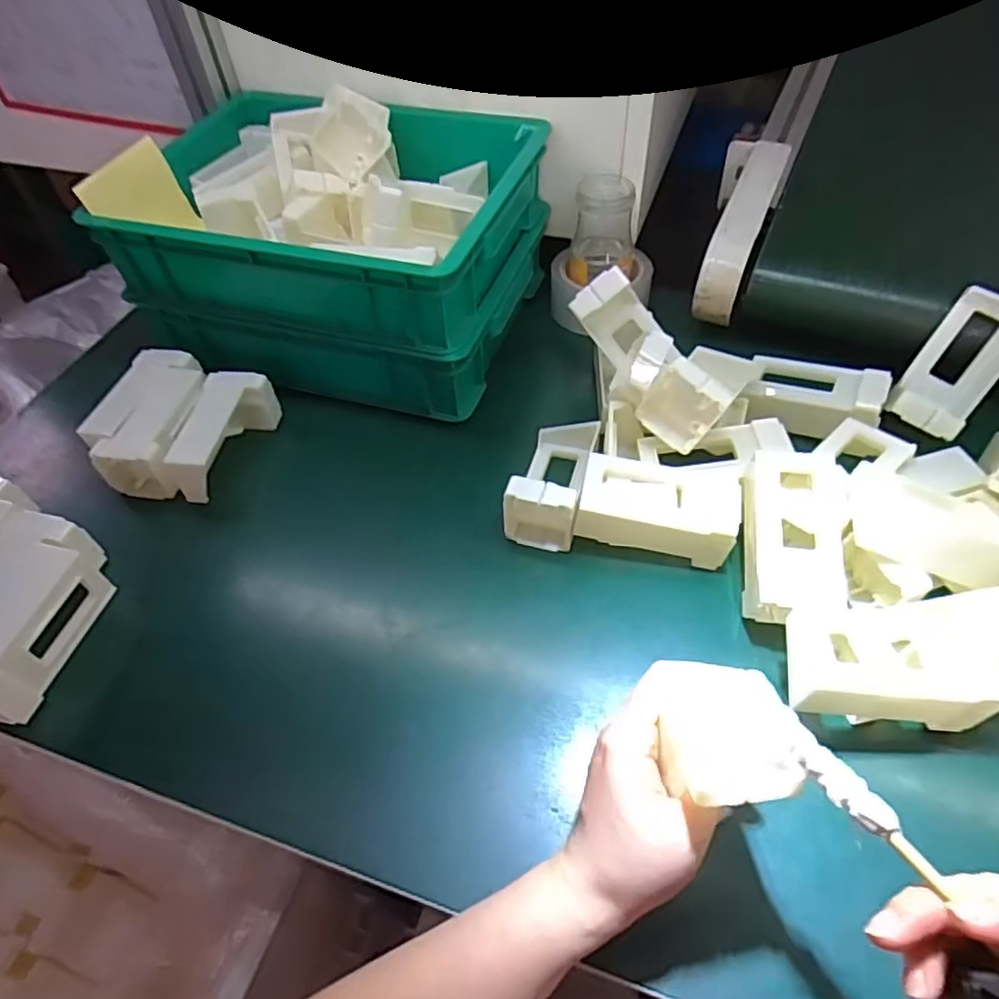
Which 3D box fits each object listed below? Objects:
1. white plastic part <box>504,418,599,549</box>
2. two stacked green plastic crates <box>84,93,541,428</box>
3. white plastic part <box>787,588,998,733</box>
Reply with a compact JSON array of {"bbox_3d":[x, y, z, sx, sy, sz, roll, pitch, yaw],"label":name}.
[{"bbox_3d":[0.046,-0.026,0.505,0.053,0.059,0.120,12,53,13],"label":"white plastic part"},{"bbox_3d":[-0.144,-0.234,0.615,0.339,0.157,0.244,10,53,11],"label":"two stacked green plastic crates"},{"bbox_3d":[0.234,0.091,0.375,0.128,0.039,0.064,-2,52,2],"label":"white plastic part"}]

